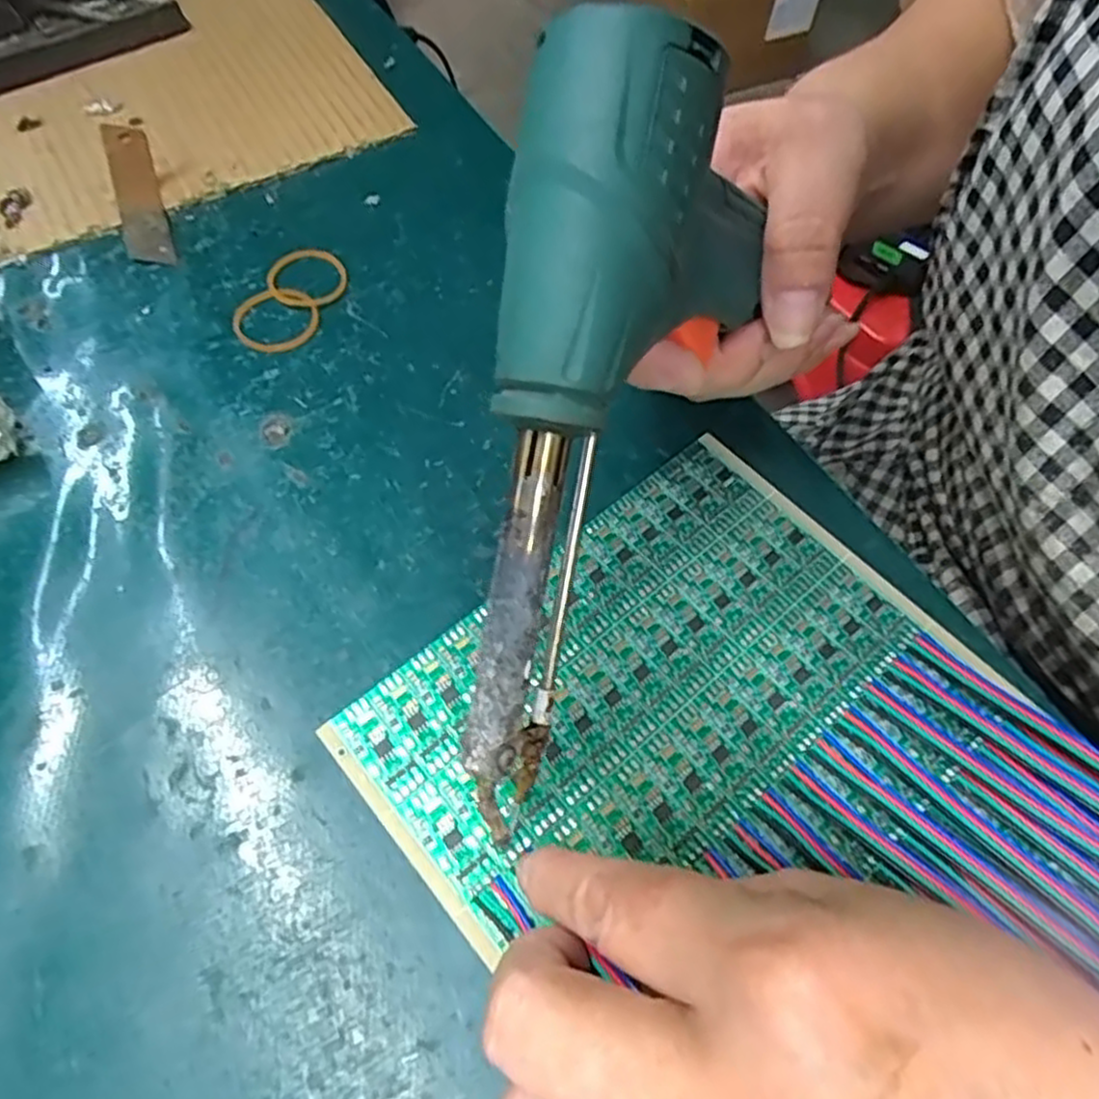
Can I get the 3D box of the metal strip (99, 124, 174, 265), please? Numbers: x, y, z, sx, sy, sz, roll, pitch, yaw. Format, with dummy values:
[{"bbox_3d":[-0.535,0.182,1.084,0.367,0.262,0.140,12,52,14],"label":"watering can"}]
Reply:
[{"bbox_3d":[-0.177,-0.155,0.324,0.017,0.007,0.087,-19,63,-11],"label":"metal strip"}]

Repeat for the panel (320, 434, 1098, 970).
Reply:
[{"bbox_3d":[0.091,0.097,0.190,0.164,0.016,0.283,-38,68,-19],"label":"panel"}]

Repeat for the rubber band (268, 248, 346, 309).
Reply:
[{"bbox_3d":[-0.099,-0.111,0.308,0.031,0.004,0.034,-26,64,-14],"label":"rubber band"}]

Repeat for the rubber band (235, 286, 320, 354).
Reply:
[{"bbox_3d":[-0.108,-0.092,0.296,0.032,0.004,0.032,-22,63,-12],"label":"rubber band"}]

